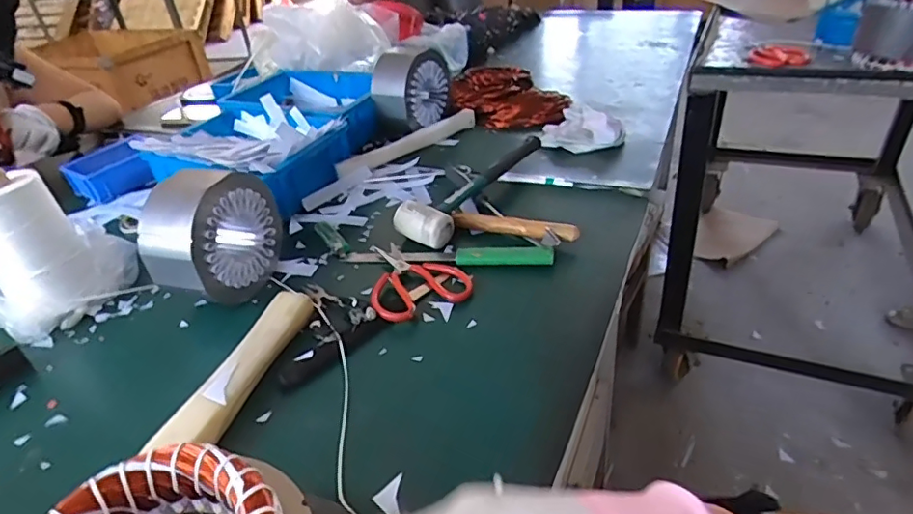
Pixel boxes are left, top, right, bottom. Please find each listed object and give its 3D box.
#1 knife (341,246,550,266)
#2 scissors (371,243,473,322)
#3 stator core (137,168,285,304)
[{"bbox_3d":[-0.015,-0.001,0.688,0.265,0.012,0.031,-1,35,8],"label":"knife"},{"bbox_3d":[-0.060,0.018,0.661,0.116,0.020,0.151,-22,37,-22],"label":"scissors"},{"bbox_3d":[-0.285,-0.023,0.646,0.082,0.149,0.143,6,36,17],"label":"stator core"}]

